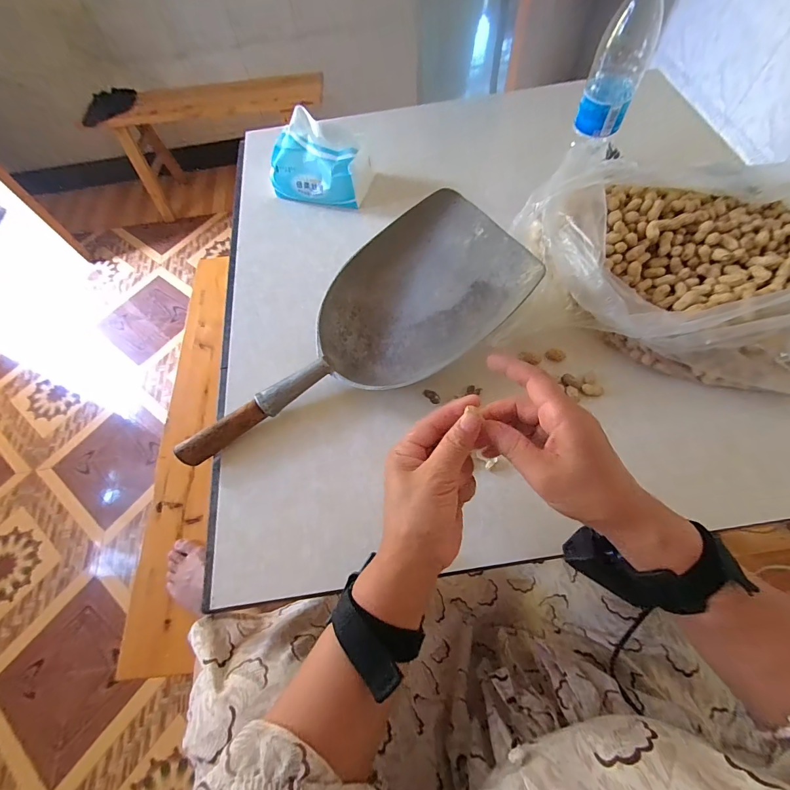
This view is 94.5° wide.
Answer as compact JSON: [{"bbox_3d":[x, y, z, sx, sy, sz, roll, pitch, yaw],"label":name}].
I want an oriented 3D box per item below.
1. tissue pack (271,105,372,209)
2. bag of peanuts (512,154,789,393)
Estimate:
[{"bbox_3d":[-0.113,-0.351,0.552,0.141,0.097,0.083,16,66,10],"label":"tissue pack"},{"bbox_3d":[0.343,-0.184,0.394,0.384,0.184,0.285,20,67,12],"label":"bag of peanuts"}]

